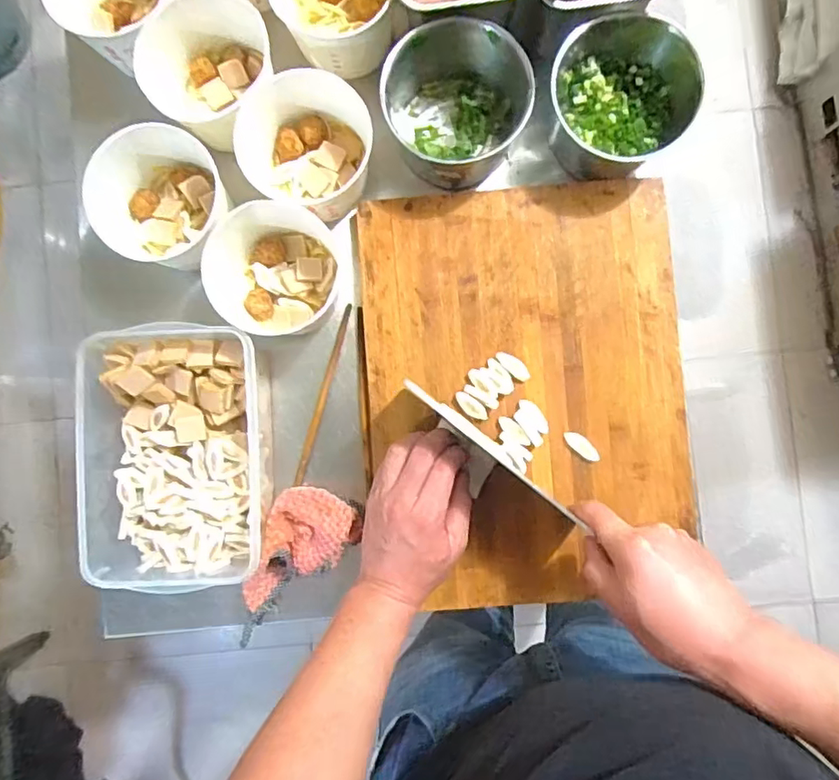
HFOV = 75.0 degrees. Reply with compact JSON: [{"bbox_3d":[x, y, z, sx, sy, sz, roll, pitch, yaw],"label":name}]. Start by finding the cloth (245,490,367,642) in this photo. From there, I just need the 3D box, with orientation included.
[{"bbox_3d":[-0.119,0.172,0.521,0.079,0.047,0.160,23,88,2],"label":"cloth"}]

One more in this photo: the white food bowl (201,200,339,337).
[{"bbox_3d":[-0.133,-0.108,0.510,0.104,0.075,0.110,0,88,1],"label":"white food bowl"}]

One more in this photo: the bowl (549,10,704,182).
[{"bbox_3d":[0.187,-0.280,0.511,0.130,0.079,0.126,0,88,1],"label":"bowl"}]

